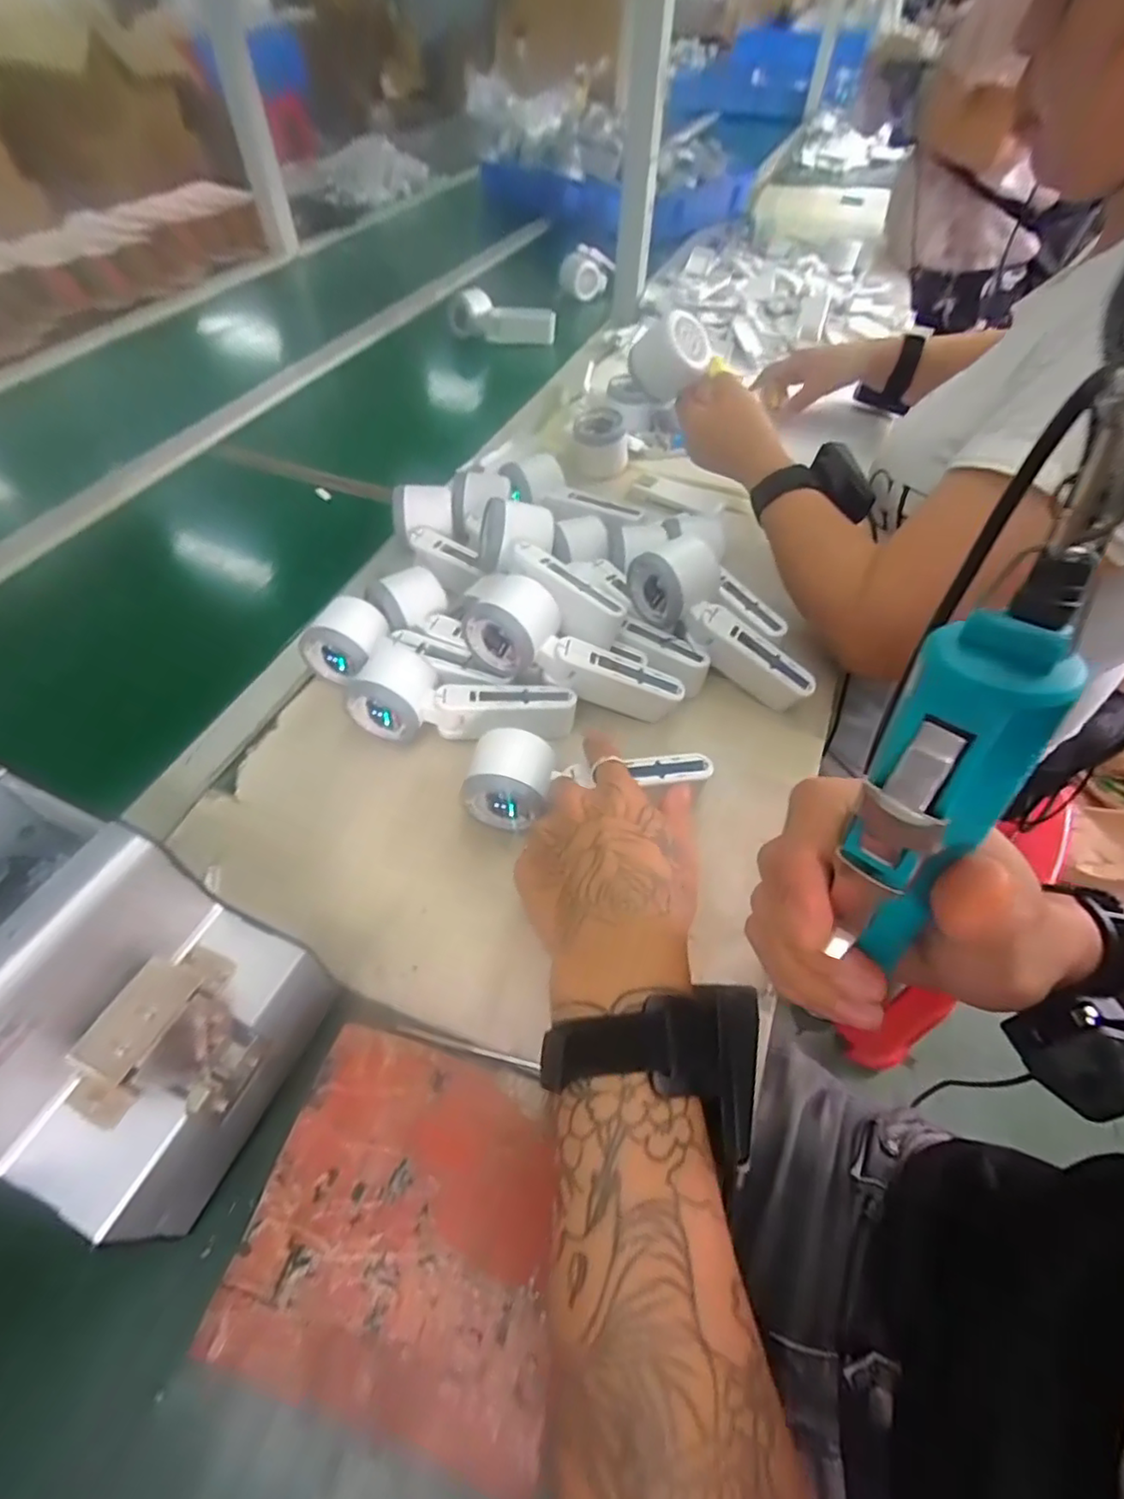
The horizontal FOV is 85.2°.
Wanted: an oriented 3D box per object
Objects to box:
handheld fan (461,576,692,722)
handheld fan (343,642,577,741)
[{"bbox_3d":[0.009,-0.073,0.462,0.170,0.052,0.056,26,54,-4],"label":"handheld fan"},{"bbox_3d":[-0.074,-0.034,0.460,0.164,0.049,0.057,9,53,4],"label":"handheld fan"}]

